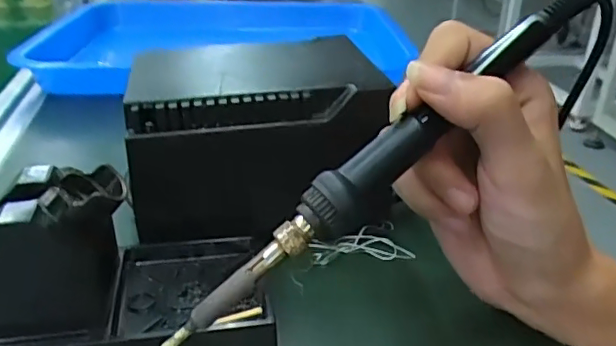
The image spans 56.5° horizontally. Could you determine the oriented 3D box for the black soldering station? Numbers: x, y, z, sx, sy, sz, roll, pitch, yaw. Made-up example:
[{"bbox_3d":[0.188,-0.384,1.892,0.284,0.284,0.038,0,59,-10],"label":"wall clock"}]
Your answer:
[{"bbox_3d":[-0.031,-0.023,0.331,0.132,0.096,0.086,-4,28,-12],"label":"black soldering station"}]

